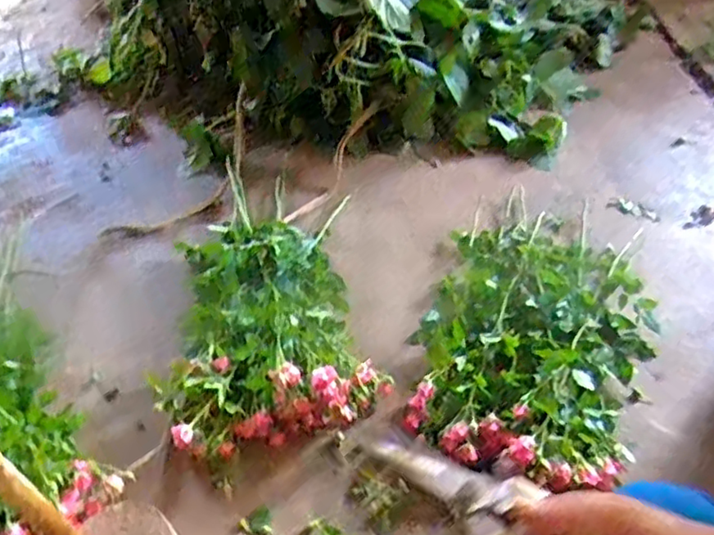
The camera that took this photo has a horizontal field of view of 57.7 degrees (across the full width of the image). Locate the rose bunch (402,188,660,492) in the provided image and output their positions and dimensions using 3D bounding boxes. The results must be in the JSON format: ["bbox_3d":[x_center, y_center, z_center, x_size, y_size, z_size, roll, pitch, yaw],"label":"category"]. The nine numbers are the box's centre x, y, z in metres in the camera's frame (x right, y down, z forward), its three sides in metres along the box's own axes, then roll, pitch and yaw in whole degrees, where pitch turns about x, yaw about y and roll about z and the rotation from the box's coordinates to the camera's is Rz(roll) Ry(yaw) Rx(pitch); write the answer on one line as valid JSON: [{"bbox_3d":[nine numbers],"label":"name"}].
[{"bbox_3d":[0.300,0.097,1.096,0.367,0.135,0.626,14,51,19],"label":"rose bunch"}]

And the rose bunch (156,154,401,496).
[{"bbox_3d":[-0.171,0.029,1.192,0.347,0.096,0.665,-10,47,-3],"label":"rose bunch"}]

